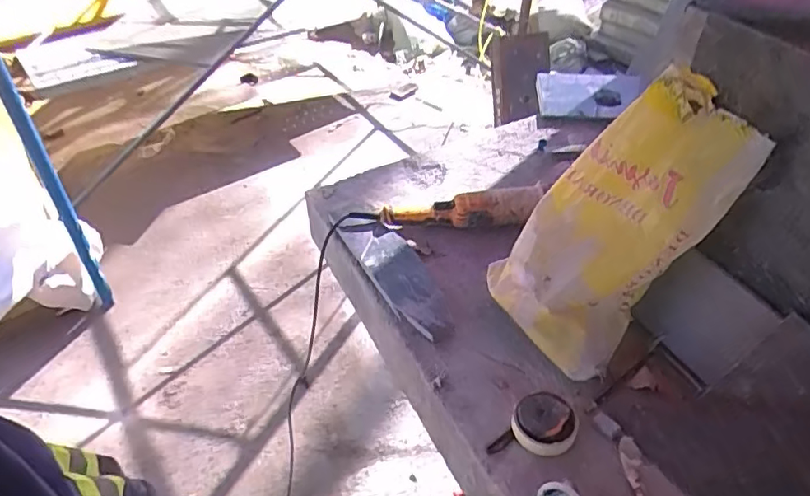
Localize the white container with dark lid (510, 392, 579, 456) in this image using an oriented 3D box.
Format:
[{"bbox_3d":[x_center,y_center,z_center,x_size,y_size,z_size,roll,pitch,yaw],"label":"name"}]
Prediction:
[{"bbox_3d":[0.178,0.223,0.719,0.077,0.037,0.068,25,51,24],"label":"white container with dark lid"}]

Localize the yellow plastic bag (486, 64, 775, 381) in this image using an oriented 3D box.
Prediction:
[{"bbox_3d":[0.275,-0.028,0.727,0.196,0.381,0.095,34,25,6],"label":"yellow plastic bag"}]

